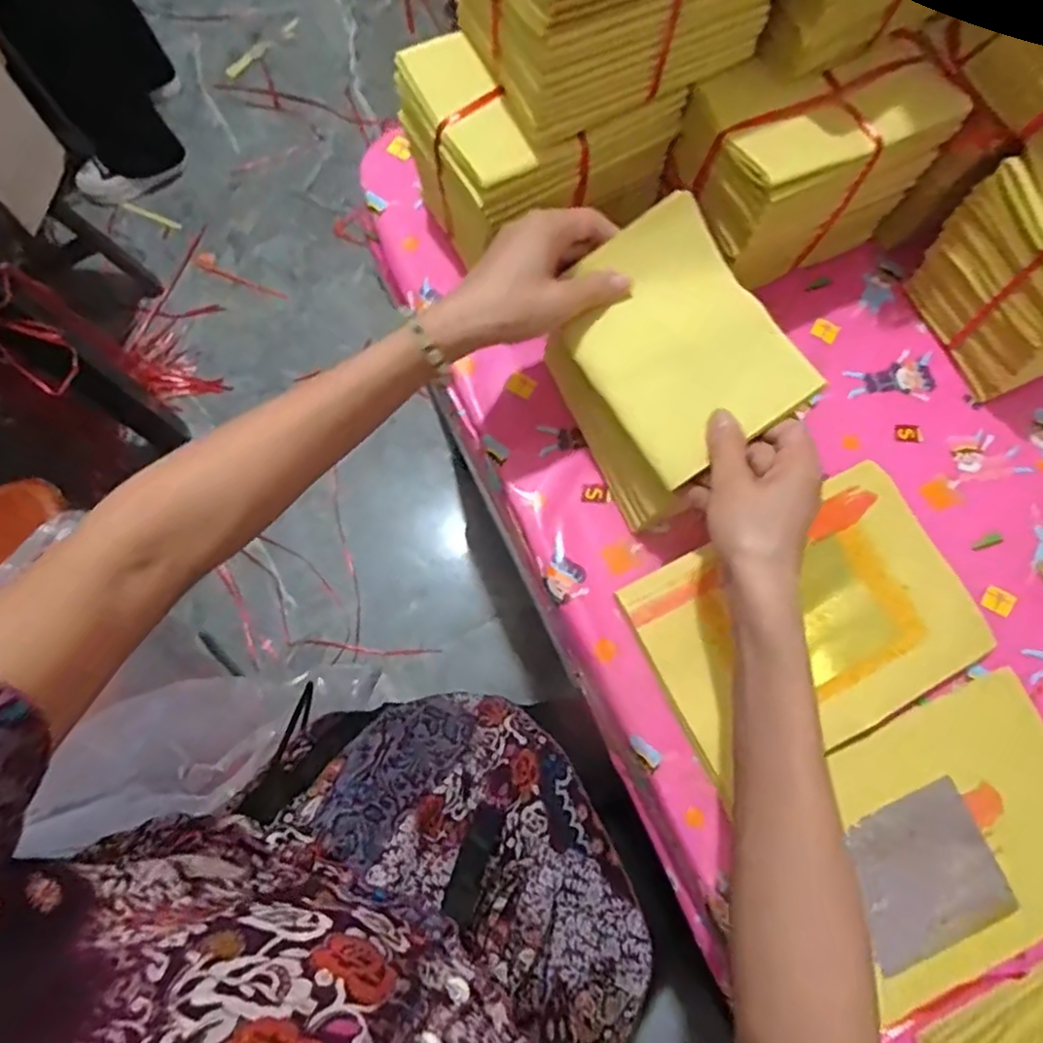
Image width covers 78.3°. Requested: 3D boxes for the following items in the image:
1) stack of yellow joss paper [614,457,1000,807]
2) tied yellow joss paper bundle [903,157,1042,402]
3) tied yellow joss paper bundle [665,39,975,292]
[{"bbox_3d":[0.206,0.075,0.468,0.231,0.031,0.162,-26,78,-7],"label":"stack of yellow joss paper"},{"bbox_3d":[0.425,-0.196,0.493,0.160,0.127,0.129,-20,78,-5],"label":"tied yellow joss paper bundle"},{"bbox_3d":[0.209,-0.268,0.496,0.169,0.142,0.097,-25,78,-7],"label":"tied yellow joss paper bundle"}]

